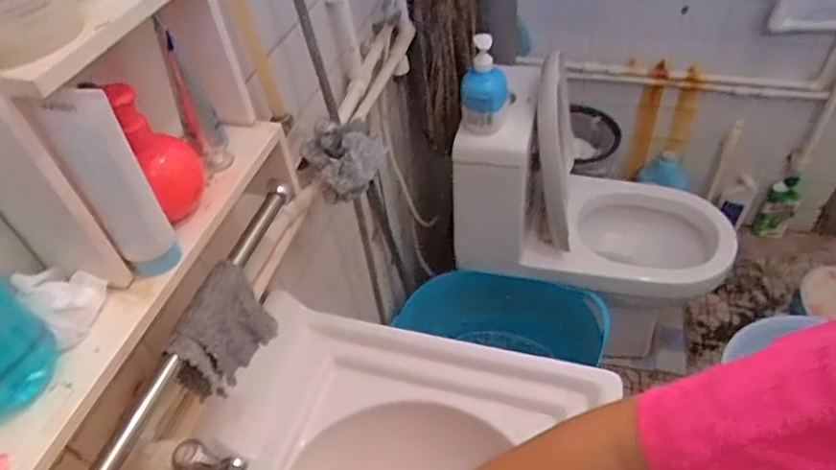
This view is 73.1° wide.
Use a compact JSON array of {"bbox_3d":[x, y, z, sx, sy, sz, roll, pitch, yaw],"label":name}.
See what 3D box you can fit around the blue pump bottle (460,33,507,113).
[{"bbox_3d":[0.130,-0.326,1.096,0.089,0.151,0.097,3,46,11],"label":"blue pump bottle"}]

